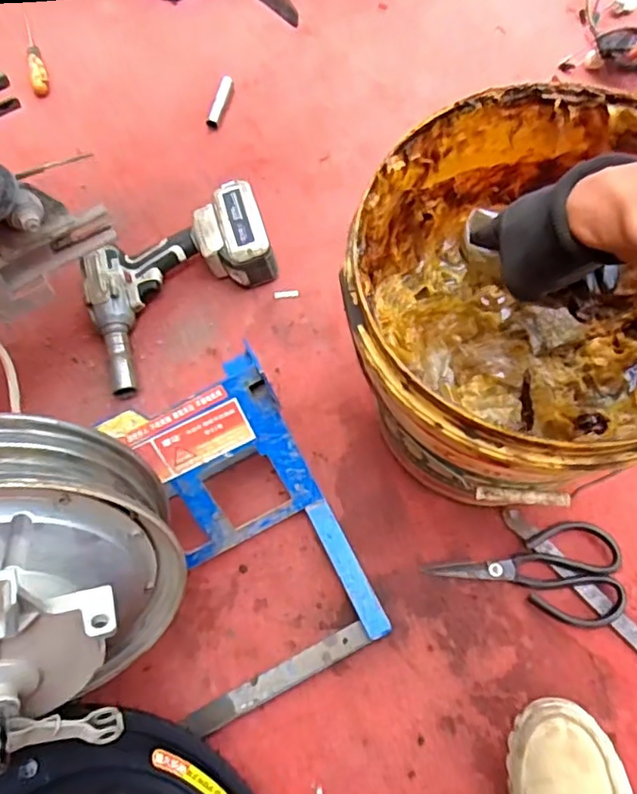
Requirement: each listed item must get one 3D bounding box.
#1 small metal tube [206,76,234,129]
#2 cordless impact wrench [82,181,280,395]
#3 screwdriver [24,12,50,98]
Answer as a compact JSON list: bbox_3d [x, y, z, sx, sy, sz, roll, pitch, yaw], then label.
[{"bbox_3d":[-0.144,-0.436,0.893,0.021,0.021,0.090,11,69,7],"label":"small metal tube"},{"bbox_3d":[-0.167,-0.138,0.757,0.243,0.080,0.181,-24,70,-2],"label":"cordless impact wrench"},{"bbox_3d":[-0.453,-0.558,0.959,0.026,0.022,0.208,-17,69,-4],"label":"screwdriver"}]

